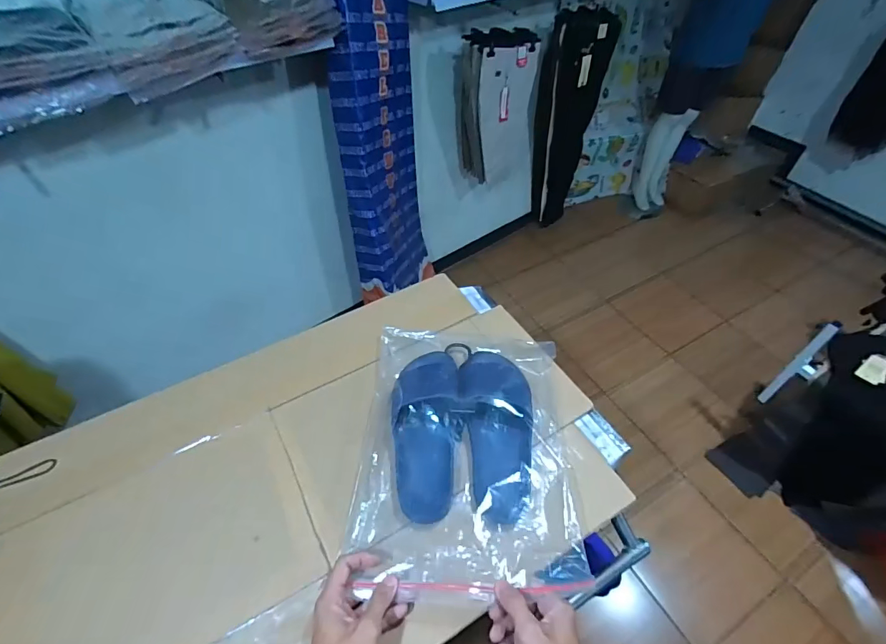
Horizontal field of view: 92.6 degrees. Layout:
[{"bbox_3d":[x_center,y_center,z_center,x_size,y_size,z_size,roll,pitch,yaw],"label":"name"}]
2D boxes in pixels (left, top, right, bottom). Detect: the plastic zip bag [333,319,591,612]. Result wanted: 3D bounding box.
[{"bbox_3d":[0.029,0.156,0.586,0.276,0.061,0.379,3,48,3],"label":"plastic zip bag"}]

